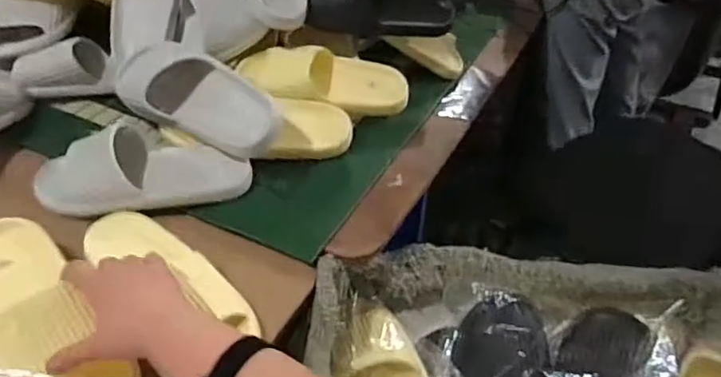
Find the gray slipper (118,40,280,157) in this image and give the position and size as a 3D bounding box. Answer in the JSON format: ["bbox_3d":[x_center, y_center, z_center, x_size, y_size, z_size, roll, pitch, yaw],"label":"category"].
[{"bbox_3d":[-0.221,-0.126,0.802,0.281,0.078,0.111,26,90,25],"label":"gray slipper"}]

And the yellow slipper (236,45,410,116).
[{"bbox_3d":[-0.051,-0.162,0.854,0.245,0.067,0.110,8,41,-14],"label":"yellow slipper"}]

